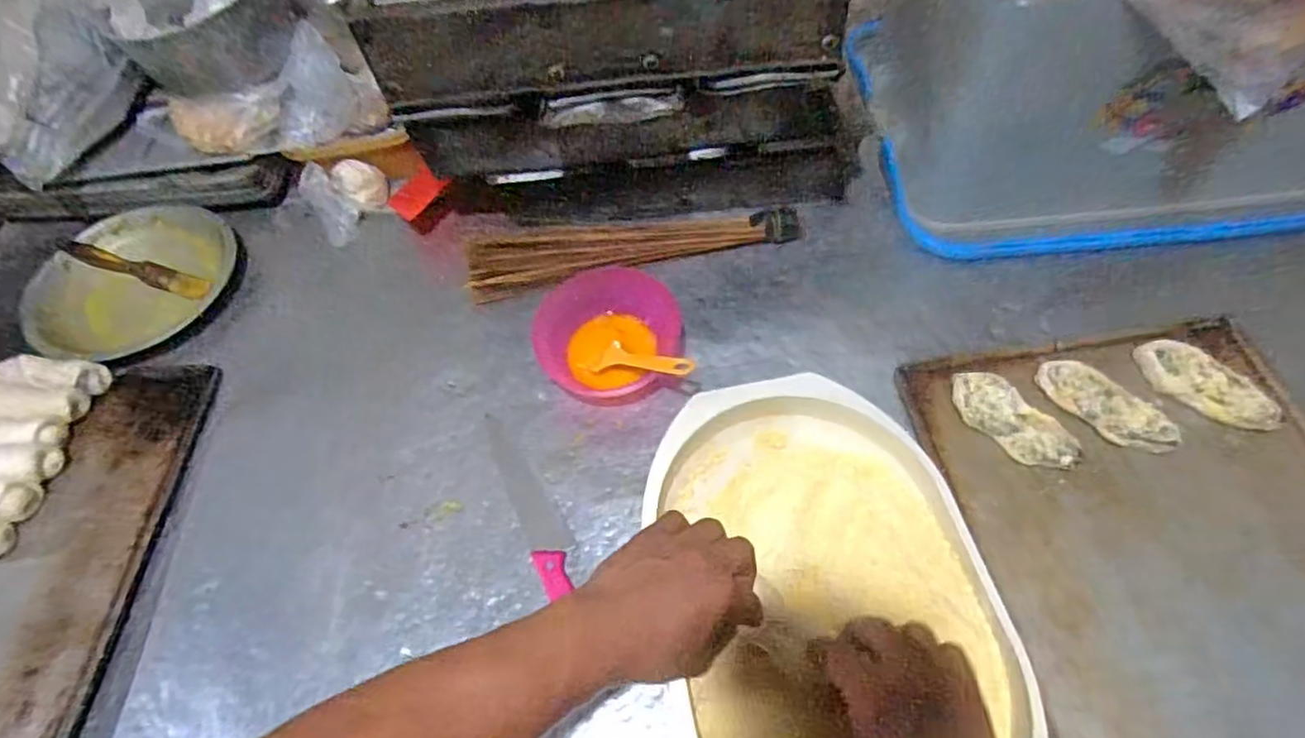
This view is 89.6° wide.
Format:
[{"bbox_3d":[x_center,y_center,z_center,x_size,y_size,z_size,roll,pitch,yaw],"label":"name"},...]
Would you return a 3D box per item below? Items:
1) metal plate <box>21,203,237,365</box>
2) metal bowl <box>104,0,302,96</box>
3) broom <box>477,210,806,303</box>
[{"bbox_3d":[-0.582,-0.097,0.735,0.197,0.036,0.213,-2,58,3],"label":"metal plate"},{"bbox_3d":[-0.505,-0.408,0.752,0.183,0.081,0.178,-2,59,3],"label":"metal bowl"},{"bbox_3d":[-0.020,-0.126,0.709,0.355,0.049,0.060,-7,57,-1],"label":"broom"}]

